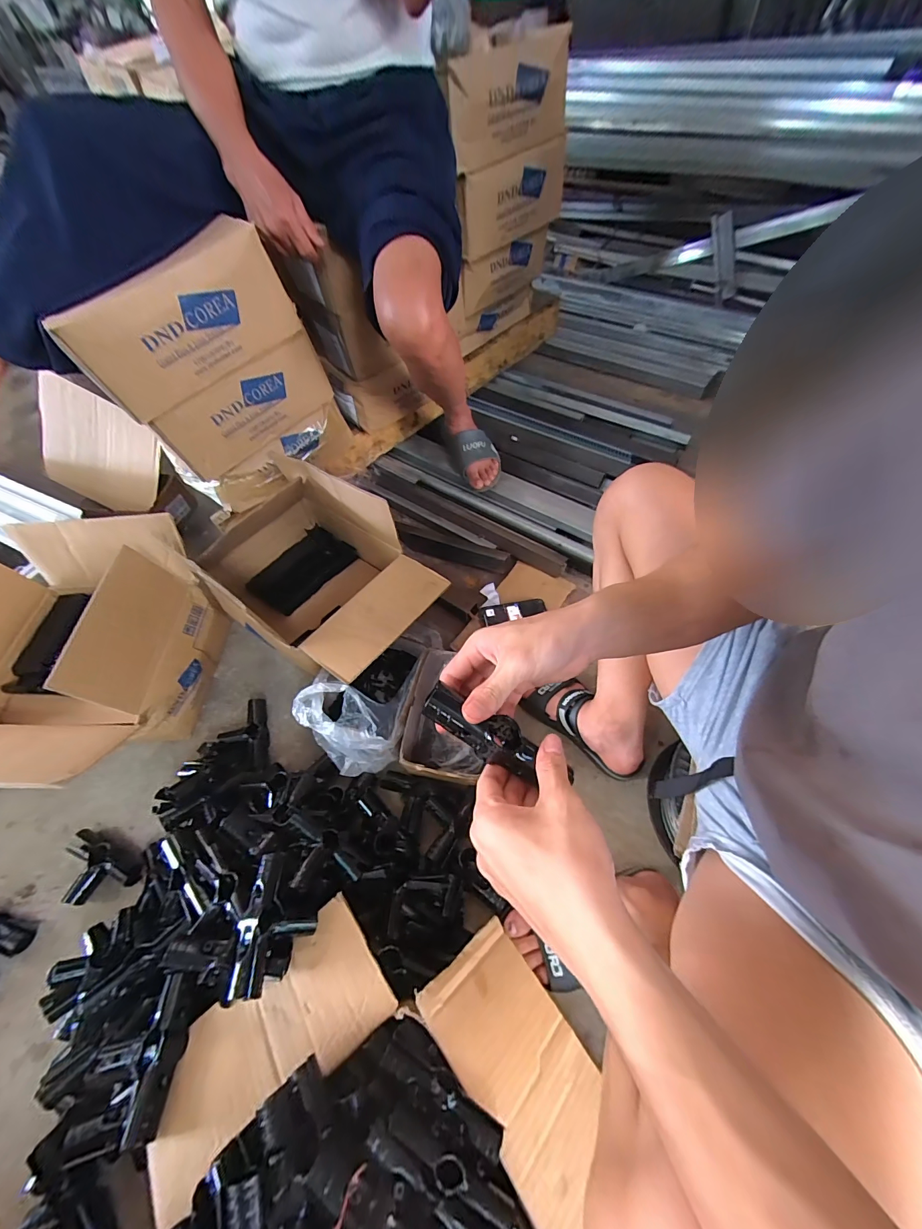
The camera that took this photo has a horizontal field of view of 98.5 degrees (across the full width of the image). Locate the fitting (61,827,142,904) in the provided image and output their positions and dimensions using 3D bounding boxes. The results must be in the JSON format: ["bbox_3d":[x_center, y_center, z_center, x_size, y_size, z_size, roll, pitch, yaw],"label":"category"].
[{"bbox_3d":[-0.579,0.412,0.627,0.126,0.043,0.077,23,62,17],"label":"fitting"}]

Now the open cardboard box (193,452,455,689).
[{"bbox_3d":[-0.288,-0.093,0.783,0.487,0.222,0.276,35,66,23],"label":"open cardboard box"}]

